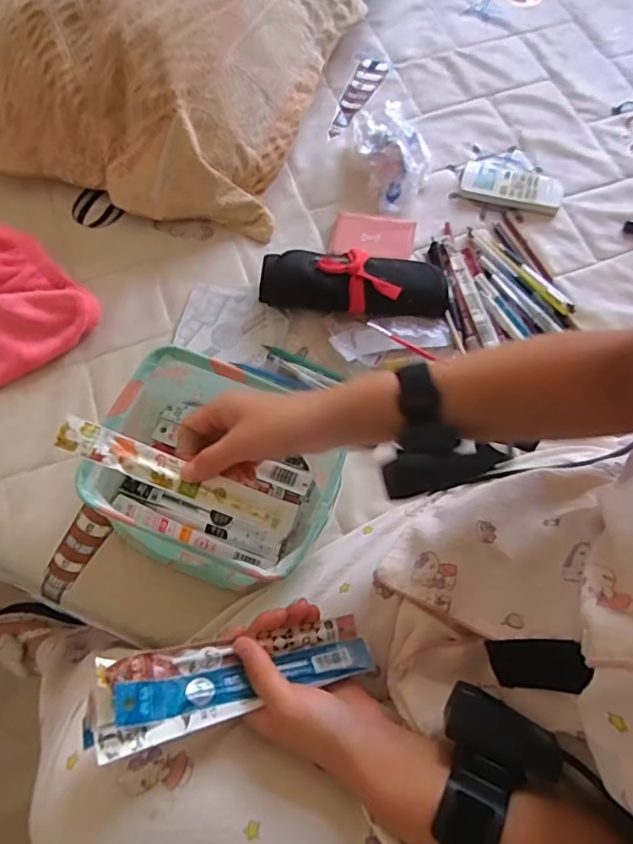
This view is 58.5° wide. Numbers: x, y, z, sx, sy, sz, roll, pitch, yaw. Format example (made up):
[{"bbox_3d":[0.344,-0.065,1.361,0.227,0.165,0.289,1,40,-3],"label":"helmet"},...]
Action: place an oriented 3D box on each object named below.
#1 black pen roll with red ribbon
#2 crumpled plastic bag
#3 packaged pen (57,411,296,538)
[{"bbox_3d":[0.046,-0.161,0.651,0.215,0.045,0.074,7,68,1],"label":"black pen roll with red ribbon"},{"bbox_3d":[0.104,-0.345,0.733,0.105,0.051,0.147,-20,70,-9],"label":"crumpled plastic bag"},{"bbox_3d":[-0.099,0.040,0.411,0.176,0.007,0.024,23,69,-8],"label":"packaged pen"}]

